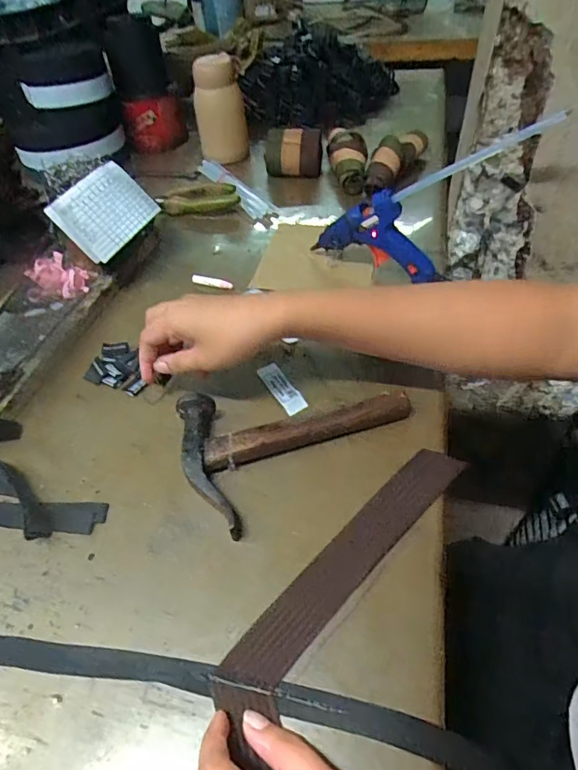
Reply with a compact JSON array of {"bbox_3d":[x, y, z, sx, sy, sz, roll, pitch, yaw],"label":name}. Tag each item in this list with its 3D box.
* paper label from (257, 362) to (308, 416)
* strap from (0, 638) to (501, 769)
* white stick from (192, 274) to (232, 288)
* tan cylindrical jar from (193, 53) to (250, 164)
[{"bbox_3d":[-0.006,0.002,0.419,0.019,0.004,0.064,-25,51,-16],"label":"paper label"},{"bbox_3d":[-0.071,0.174,0.274,0.355,0.004,0.025,5,48,9],"label":"strap"},{"bbox_3d":[-0.087,-0.116,0.529,0.049,0.010,0.008,16,50,16],"label":"white stick"},{"bbox_3d":[-0.106,-0.421,0.727,0.075,0.140,0.066,-11,49,-4],"label":"tan cylindrical jar"}]

